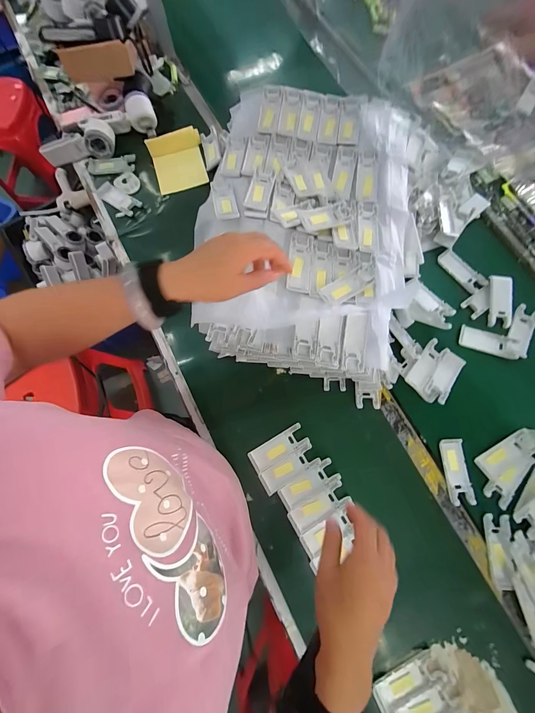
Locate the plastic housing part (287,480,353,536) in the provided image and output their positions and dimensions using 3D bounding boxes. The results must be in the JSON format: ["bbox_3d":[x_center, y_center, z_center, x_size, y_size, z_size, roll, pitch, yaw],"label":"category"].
[{"bbox_3d":[0.087,0.254,0.489,0.104,0.006,0.040,-29,78,-7],"label":"plastic housing part"}]

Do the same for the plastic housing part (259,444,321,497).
[{"bbox_3d":[0.038,0.195,0.506,0.104,0.007,0.038,-29,78,-7],"label":"plastic housing part"}]

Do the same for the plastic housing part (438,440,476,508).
[{"bbox_3d":[0.326,0.197,0.502,0.039,0.007,0.105,-3,76,0],"label":"plastic housing part"}]

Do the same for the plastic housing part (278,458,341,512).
[{"bbox_3d":[0.070,0.219,0.500,0.104,0.005,0.039,-29,78,-7],"label":"plastic housing part"}]

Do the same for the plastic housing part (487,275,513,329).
[{"bbox_3d":[0.462,-0.110,0.578,0.044,0.006,0.107,10,76,3],"label":"plastic housing part"}]

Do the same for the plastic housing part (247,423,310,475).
[{"bbox_3d":[0.019,0.161,0.513,0.104,0.009,0.039,-30,78,-7],"label":"plastic housing part"}]

